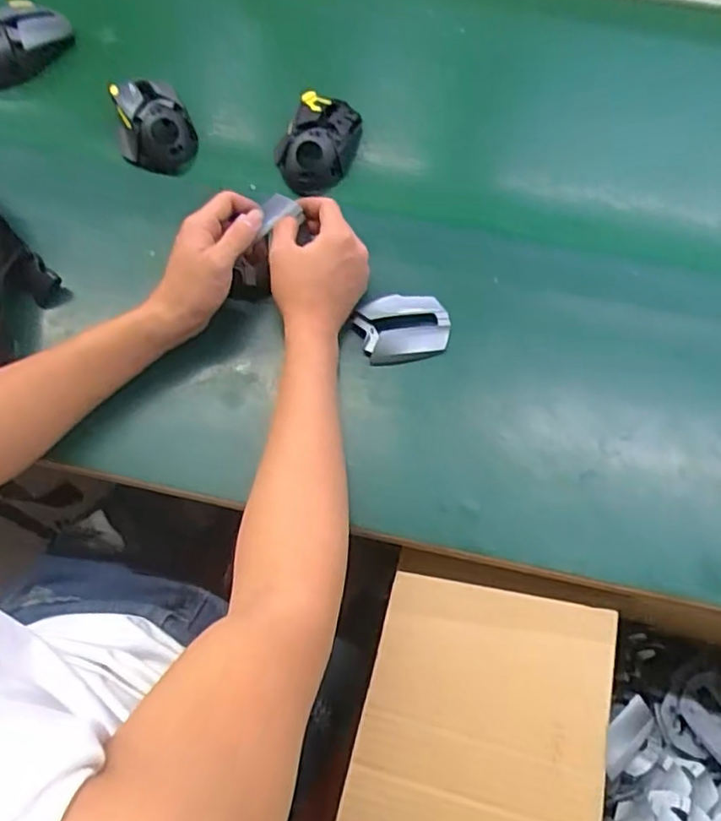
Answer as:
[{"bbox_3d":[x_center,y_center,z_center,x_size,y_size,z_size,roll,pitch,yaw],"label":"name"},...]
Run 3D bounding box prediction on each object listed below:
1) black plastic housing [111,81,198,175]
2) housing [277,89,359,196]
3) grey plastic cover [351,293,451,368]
[{"bbox_3d":[-0.206,-0.282,0.616,0.074,0.038,0.105,-23,73,-11],"label":"black plastic housing"},{"bbox_3d":[-0.040,-0.273,0.622,0.072,0.045,0.108,24,71,6],"label":"housing"},{"bbox_3d":[0.037,-0.072,0.548,0.079,0.014,0.061,-15,66,-8],"label":"grey plastic cover"}]

